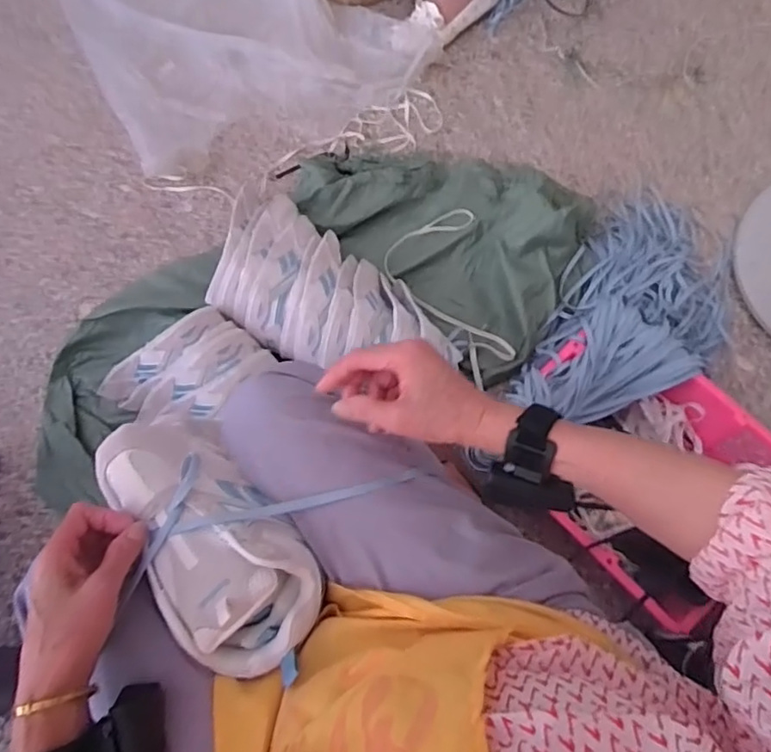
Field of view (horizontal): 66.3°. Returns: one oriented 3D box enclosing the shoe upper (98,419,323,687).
[{"bbox_3d":[-0.143,0.131,0.488,0.105,0.069,0.232,-37,75,-8],"label":"shoe upper"}]

